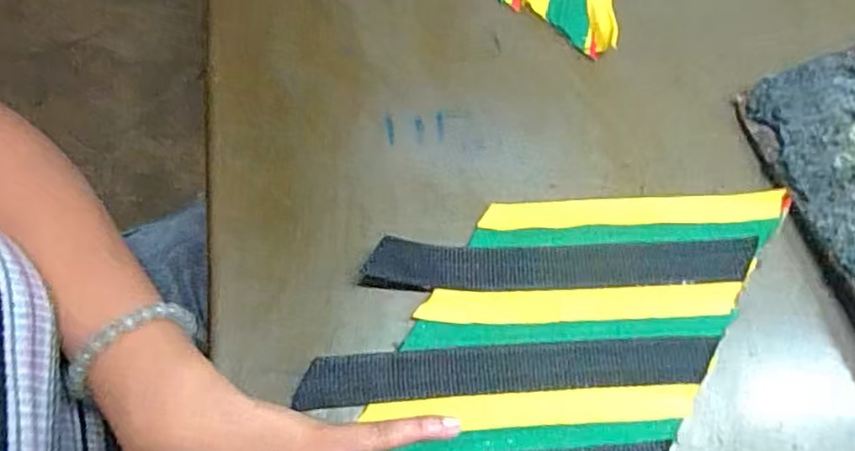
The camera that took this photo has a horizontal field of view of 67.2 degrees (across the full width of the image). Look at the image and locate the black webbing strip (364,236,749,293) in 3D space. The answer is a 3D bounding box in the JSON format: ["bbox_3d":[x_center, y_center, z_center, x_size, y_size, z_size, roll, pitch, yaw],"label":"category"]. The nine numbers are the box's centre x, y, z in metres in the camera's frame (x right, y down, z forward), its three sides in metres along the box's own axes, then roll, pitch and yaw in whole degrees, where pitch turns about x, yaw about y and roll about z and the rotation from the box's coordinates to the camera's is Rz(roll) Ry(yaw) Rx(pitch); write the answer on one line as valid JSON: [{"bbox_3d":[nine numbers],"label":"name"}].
[{"bbox_3d":[0.072,0.019,0.341,0.208,0.022,0.026,-2,71,-2],"label":"black webbing strip"}]

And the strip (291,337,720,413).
[{"bbox_3d":[0.042,0.074,0.329,0.209,0.005,0.025,-3,73,-4],"label":"strip"}]

